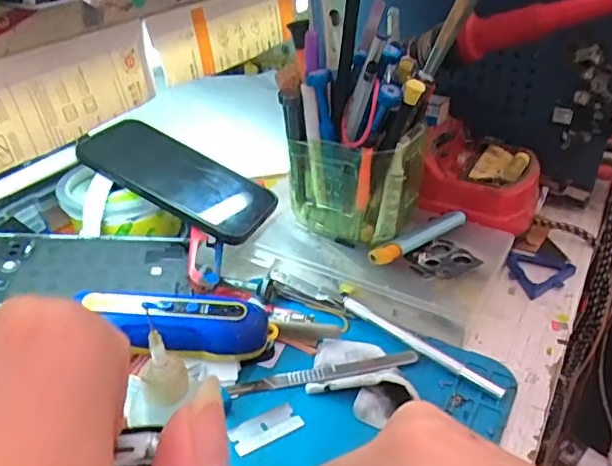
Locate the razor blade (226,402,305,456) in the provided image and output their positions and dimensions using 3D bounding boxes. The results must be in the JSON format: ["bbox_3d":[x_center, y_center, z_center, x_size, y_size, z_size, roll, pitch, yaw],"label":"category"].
[{"bbox_3d":[-0.022,0.106,0.307,0.038,0.004,0.019,-17,38,-25],"label":"razor blade"}]

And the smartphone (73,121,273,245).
[{"bbox_3d":[-0.094,-0.044,0.426,0.142,0.014,0.075,28,41,5],"label":"smartphone"}]

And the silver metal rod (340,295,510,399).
[{"bbox_3d":[0.069,0.070,0.350,0.114,0.007,0.008,23,40,32],"label":"silver metal rod"}]

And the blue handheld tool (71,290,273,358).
[{"bbox_3d":[-0.074,0.052,0.323,0.110,0.024,0.027,0,33,2],"label":"blue handheld tool"}]

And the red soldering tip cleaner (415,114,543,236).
[{"bbox_3d":[0.143,-0.048,0.457,0.093,0.047,0.095,10,35,17],"label":"red soldering tip cleaner"}]

